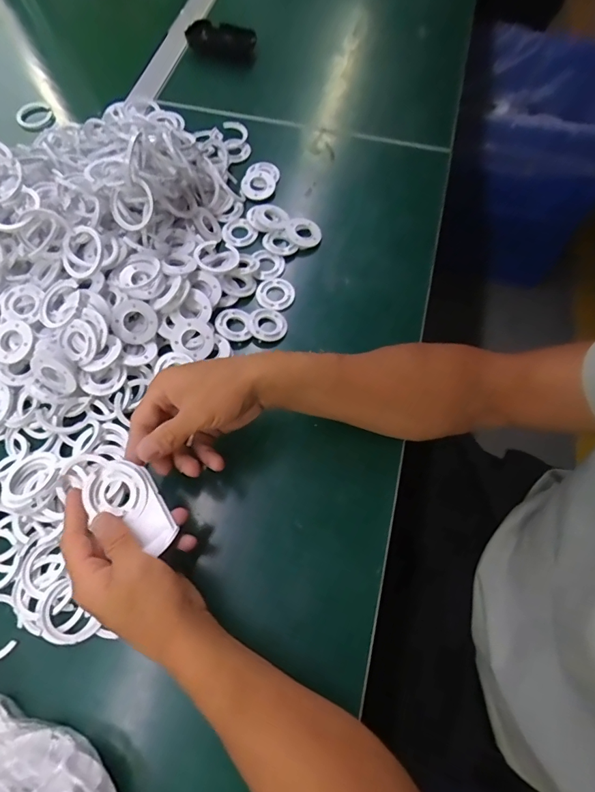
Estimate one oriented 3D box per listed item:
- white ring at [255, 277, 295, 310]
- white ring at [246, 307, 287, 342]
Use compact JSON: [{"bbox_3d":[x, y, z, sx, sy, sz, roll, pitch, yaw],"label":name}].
[{"bbox_3d":[-0.026,-0.120,0.492,0.044,0.004,0.043,0,67,0],"label":"white ring"},{"bbox_3d":[-0.034,-0.082,0.470,0.043,0.008,0.043,0,67,0],"label":"white ring"}]

